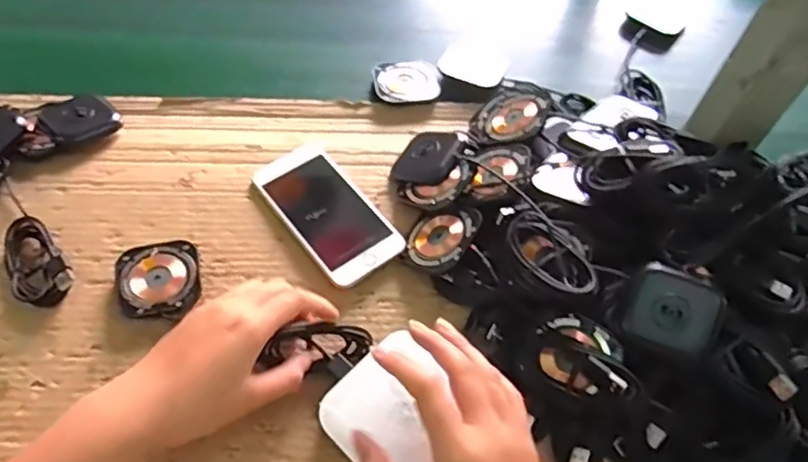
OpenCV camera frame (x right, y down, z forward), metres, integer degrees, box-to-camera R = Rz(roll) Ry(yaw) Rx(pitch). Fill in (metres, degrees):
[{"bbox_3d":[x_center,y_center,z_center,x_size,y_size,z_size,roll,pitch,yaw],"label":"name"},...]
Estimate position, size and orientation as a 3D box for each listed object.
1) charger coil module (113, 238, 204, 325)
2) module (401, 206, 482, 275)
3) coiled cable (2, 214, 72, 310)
[{"bbox_3d":[-0.183,0.037,0.454,0.058,0.019,0.061,-9,60,-8],"label":"charger coil module"},{"bbox_3d":[0.030,0.005,0.470,0.056,0.009,0.058,20,67,41],"label":"module"},{"bbox_3d":[-0.279,0.023,0.457,0.037,0.023,0.076,-34,66,-21],"label":"coiled cable"}]

